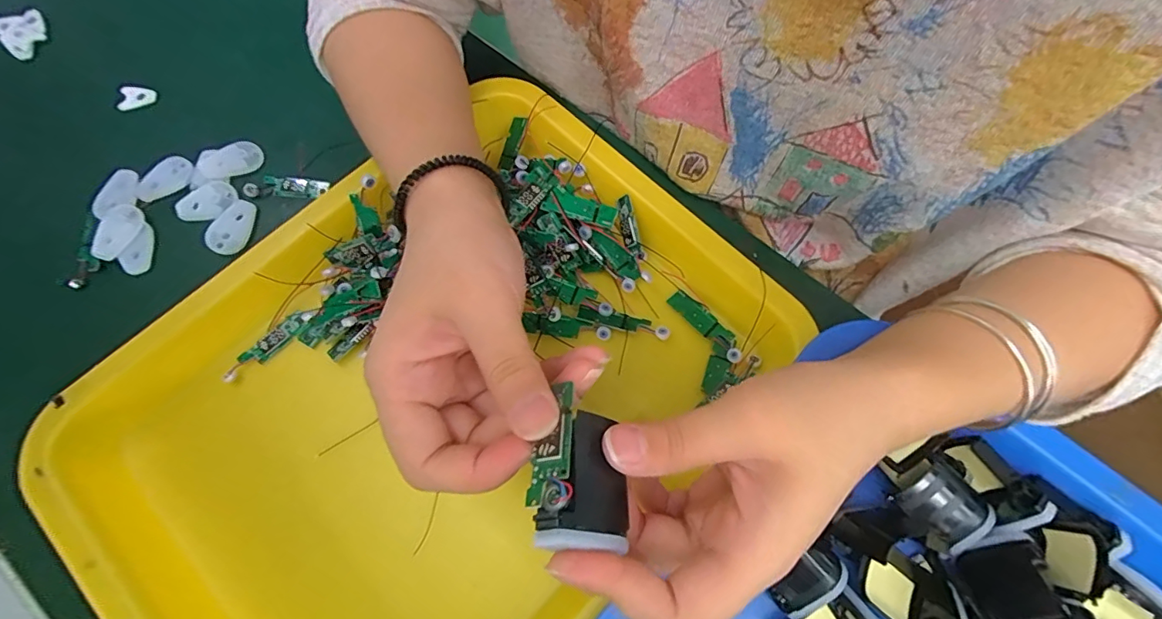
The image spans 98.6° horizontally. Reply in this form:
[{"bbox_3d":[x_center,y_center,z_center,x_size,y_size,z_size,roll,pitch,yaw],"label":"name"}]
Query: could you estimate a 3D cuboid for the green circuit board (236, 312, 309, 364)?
[{"bbox_3d":[-0.175,0.017,0.284,0.041,0.005,0.013,-42,77,-12],"label":"green circuit board"}]

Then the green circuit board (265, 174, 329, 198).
[{"bbox_3d":[-0.182,-0.078,0.321,0.039,0.007,0.012,1,72,1],"label":"green circuit board"}]

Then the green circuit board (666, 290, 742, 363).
[{"bbox_3d":[0.071,0.008,0.282,0.012,0.007,0.051,-40,76,-12],"label":"green circuit board"}]

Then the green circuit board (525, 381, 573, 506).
[{"bbox_3d":[-0.008,0.041,0.157,0.011,0.007,0.041,13,51,4],"label":"green circuit board"}]

